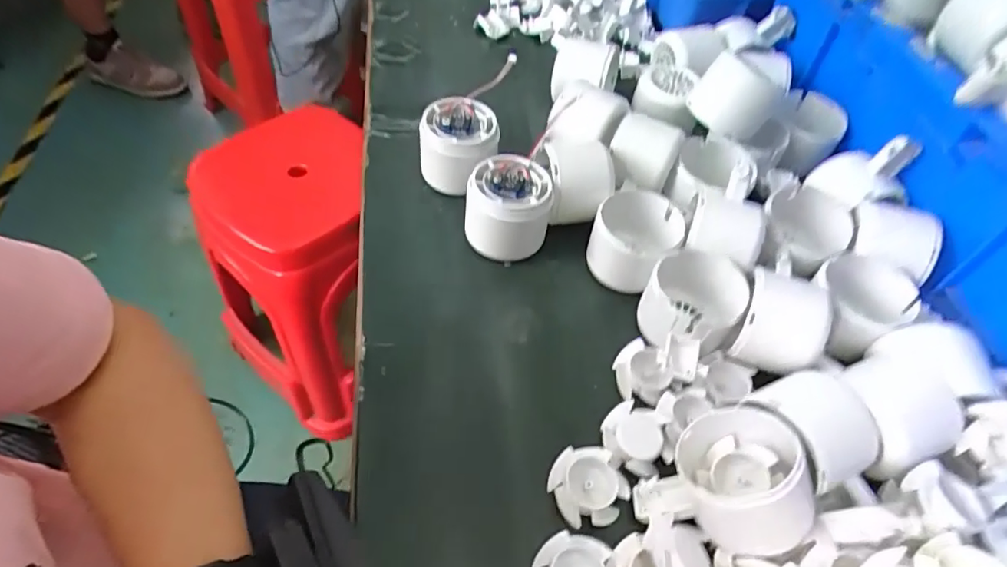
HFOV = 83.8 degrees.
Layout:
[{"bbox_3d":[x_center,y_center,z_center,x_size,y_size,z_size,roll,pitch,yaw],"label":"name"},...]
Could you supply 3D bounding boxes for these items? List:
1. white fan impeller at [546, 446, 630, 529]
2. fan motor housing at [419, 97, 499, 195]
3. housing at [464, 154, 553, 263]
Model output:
[{"bbox_3d":[0.046,0.109,0.302,0.038,0.014,0.039,2,53,-2],"label":"white fan impeller"},{"bbox_3d":[-0.033,-0.108,0.438,0.067,0.050,0.066,2,53,-2],"label":"fan motor housing"},{"bbox_3d":[0.002,-0.056,0.396,0.059,0.047,0.066,3,53,-1],"label":"housing"}]

